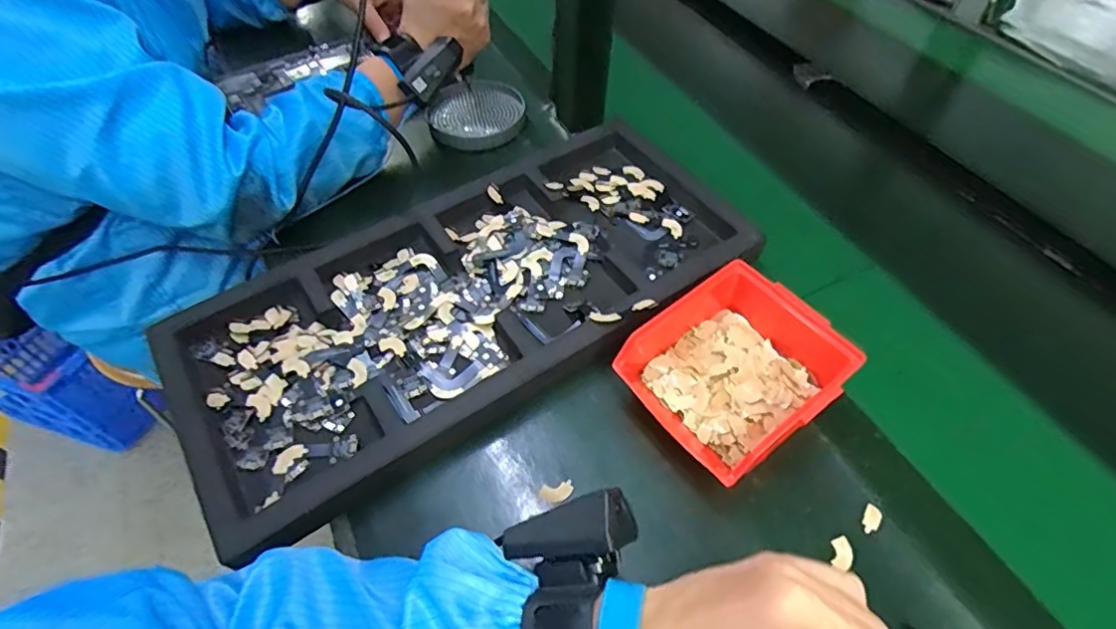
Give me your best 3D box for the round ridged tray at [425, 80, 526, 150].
[{"bbox_3d":[-0.095,-0.232,0.662,0.104,0.032,0.098,1,51,-1],"label":"round ridged tray"}]

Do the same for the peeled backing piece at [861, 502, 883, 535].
[{"bbox_3d":[0.216,0.141,0.388,0.011,0.004,0.020,27,56,19],"label":"peeled backing piece"}]

